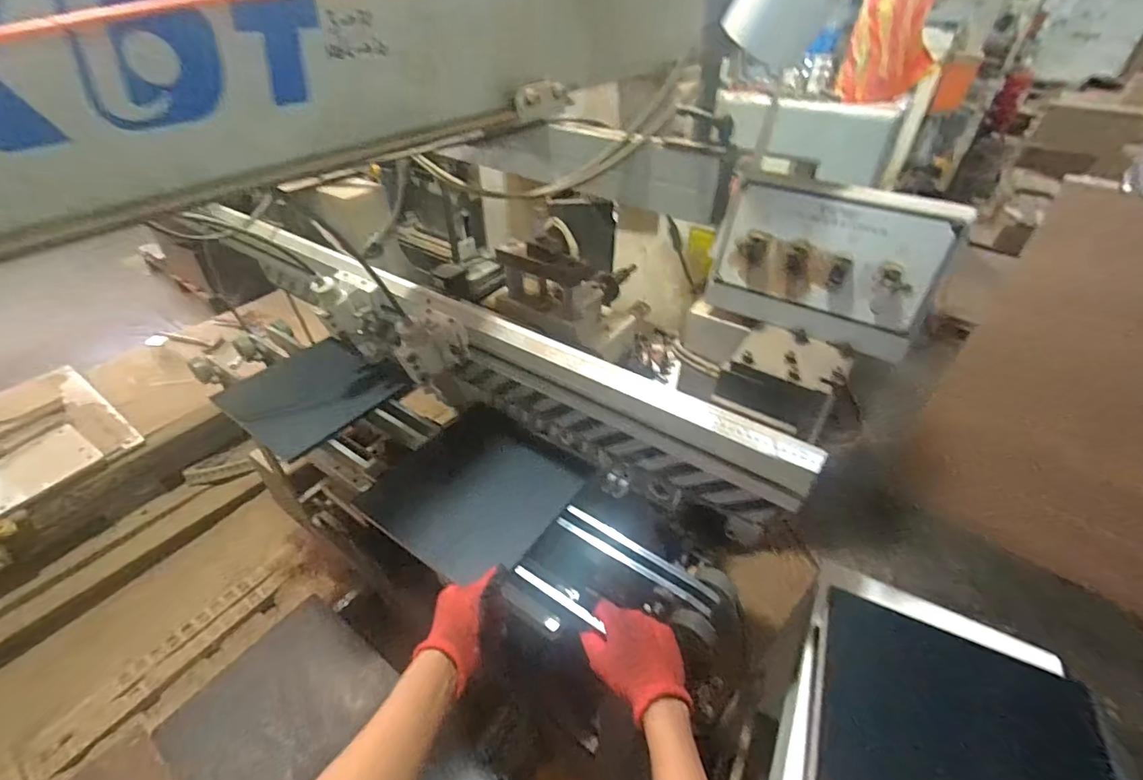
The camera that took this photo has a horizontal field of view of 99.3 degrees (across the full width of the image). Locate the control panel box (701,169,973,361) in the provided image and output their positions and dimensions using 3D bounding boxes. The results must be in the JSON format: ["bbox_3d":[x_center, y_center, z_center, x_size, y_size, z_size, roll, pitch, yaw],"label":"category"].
[{"bbox_3d":[0.294,-0.153,0.562,0.229,0.151,0.091,26,46,27],"label":"control panel box"}]

